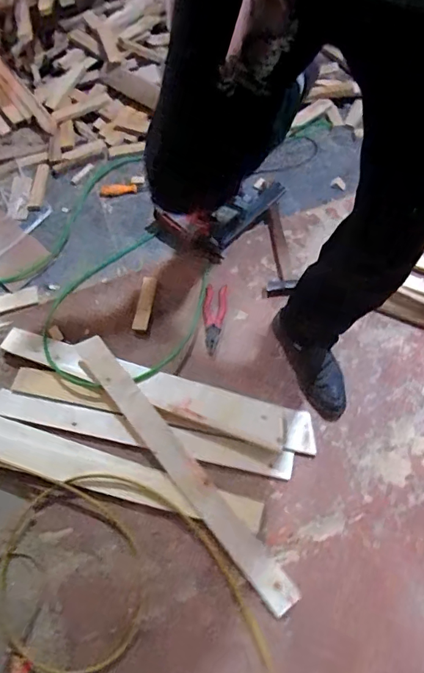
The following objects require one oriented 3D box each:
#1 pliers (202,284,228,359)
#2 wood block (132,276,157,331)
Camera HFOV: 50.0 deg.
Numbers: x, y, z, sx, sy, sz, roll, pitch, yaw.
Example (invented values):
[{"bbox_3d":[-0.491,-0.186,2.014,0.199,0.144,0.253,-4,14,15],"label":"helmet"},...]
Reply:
[{"bbox_3d":[0.003,-0.049,1.147,0.057,0.015,0.201,6,64,5],"label":"pliers"},{"bbox_3d":[-0.173,-0.087,1.173,0.040,0.010,0.161,7,65,5],"label":"wood block"}]

